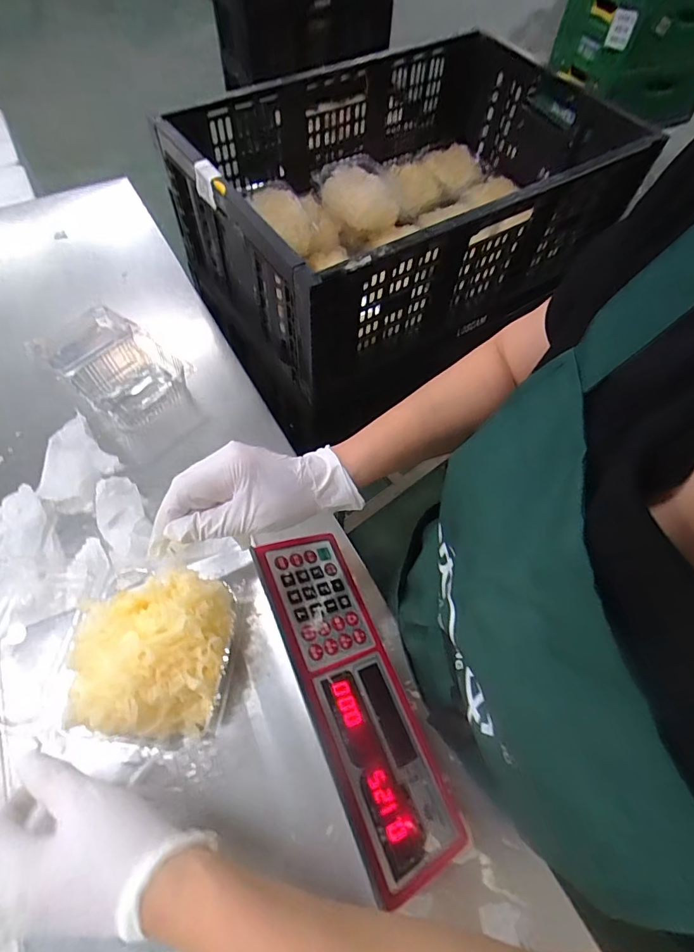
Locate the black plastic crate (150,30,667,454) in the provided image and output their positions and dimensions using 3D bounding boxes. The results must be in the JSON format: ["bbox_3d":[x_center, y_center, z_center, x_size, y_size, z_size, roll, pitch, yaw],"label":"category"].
[{"bbox_3d":[0.106,-0.433,0.744,0.657,0.249,0.415,-31,67,-18],"label":"black plastic crate"}]

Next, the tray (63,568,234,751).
[{"bbox_3d":[-0.142,0.130,0.341,0.108,0.057,0.114,-2,61,-3],"label":"tray"}]

